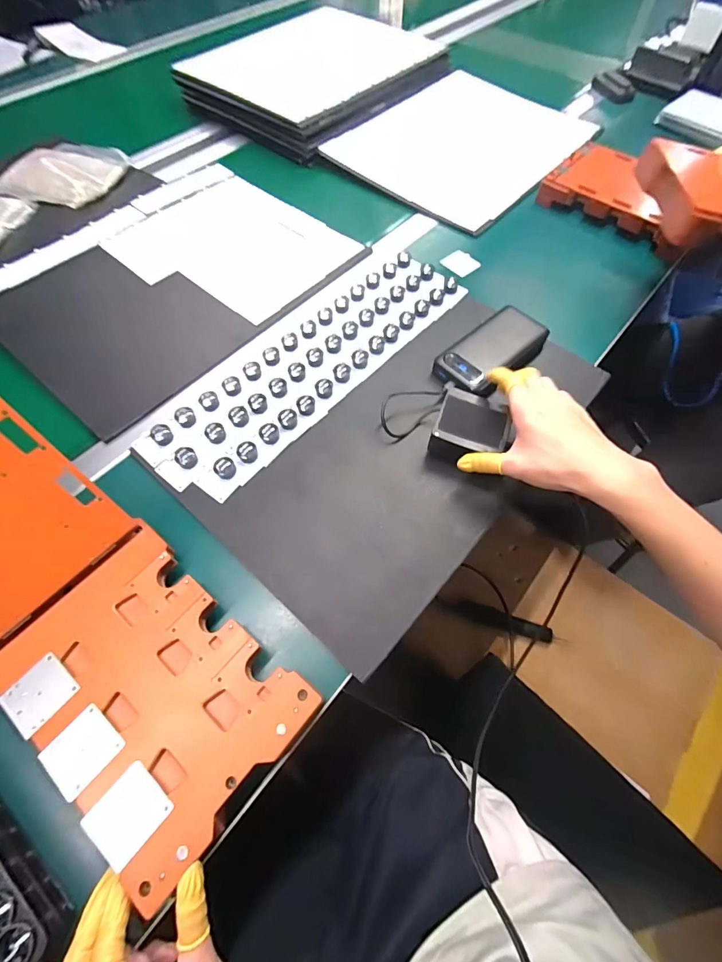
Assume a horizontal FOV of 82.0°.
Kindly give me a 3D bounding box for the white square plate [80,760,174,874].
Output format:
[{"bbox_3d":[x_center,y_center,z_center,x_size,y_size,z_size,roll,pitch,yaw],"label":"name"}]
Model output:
[{"bbox_3d":[-0.170,0.243,0.302,0.047,0.004,0.052,38,68,18],"label":"white square plate"}]

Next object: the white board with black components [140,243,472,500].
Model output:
[{"bbox_3d":[-0.060,-0.166,0.544,0.148,0.022,0.473,39,68,18],"label":"white board with black components"}]

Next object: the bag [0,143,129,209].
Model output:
[{"bbox_3d":[-0.512,-0.539,0.723,0.169,0.034,0.170,12,63,6],"label":"bag"}]

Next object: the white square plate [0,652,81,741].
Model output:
[{"bbox_3d":[-0.259,0.170,0.334,0.043,0.004,0.046,36,67,17],"label":"white square plate"}]

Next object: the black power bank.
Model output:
[{"bbox_3d":[0.170,-0.166,0.542,0.160,0.029,0.076,-39,69,-19],"label":"black power bank"}]

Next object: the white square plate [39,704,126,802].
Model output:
[{"bbox_3d":[-0.214,0.207,0.319,0.044,0.004,0.049,36,67,17],"label":"white square plate"}]

